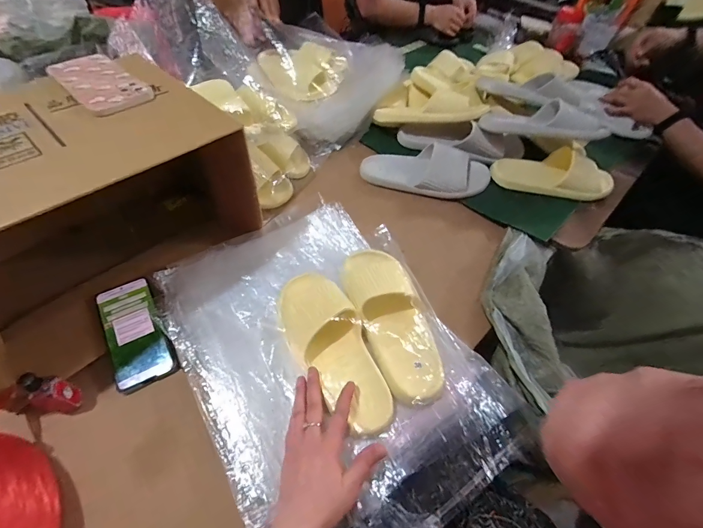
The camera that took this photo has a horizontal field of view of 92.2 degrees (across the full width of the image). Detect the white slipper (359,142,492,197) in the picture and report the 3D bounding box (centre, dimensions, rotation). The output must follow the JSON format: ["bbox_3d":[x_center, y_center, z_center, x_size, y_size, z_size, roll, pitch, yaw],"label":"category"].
[{"bbox_3d":[0.161,-0.203,0.715,0.282,0.067,0.095,6,54,1],"label":"white slipper"}]

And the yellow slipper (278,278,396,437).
[{"bbox_3d":[-0.028,0.111,0.475,0.093,0.071,0.248,-27,68,-21],"label":"yellow slipper"}]

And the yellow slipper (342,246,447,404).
[{"bbox_3d":[0.056,0.069,0.490,0.085,0.051,0.245,-17,56,-15],"label":"yellow slipper"}]

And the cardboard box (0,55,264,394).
[{"bbox_3d":[-0.366,-0.070,0.473,0.261,0.242,0.393,39,61,23],"label":"cardboard box"}]

